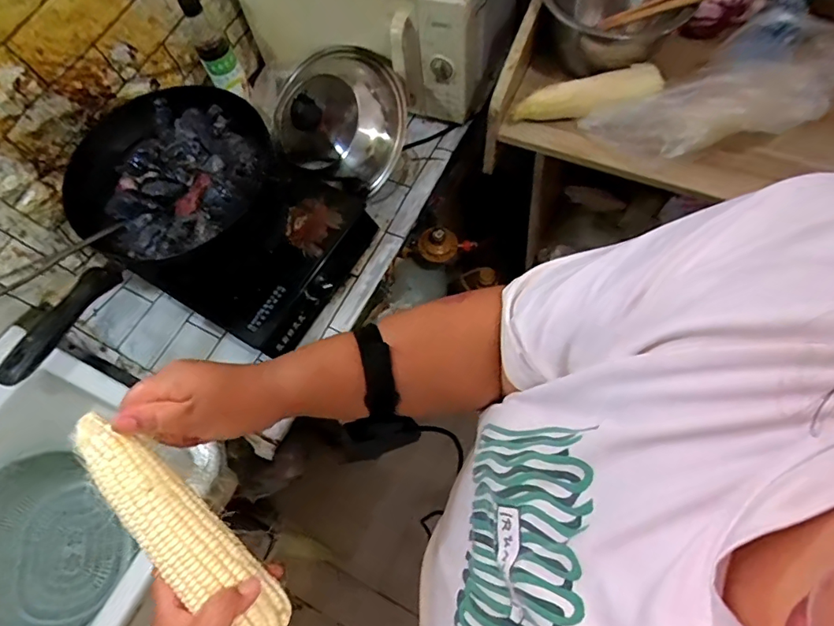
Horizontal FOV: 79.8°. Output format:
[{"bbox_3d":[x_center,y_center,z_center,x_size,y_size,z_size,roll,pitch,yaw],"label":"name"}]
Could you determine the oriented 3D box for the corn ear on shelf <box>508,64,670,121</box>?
[{"bbox_3d":[0.240,-0.307,0.701,0.204,0.052,0.048,-6,67,1],"label":"corn ear on shelf"}]

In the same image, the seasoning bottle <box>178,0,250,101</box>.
[{"bbox_3d":[-0.348,-0.452,0.863,0.056,0.184,0.069,-39,46,-12],"label":"seasoning bottle"}]

